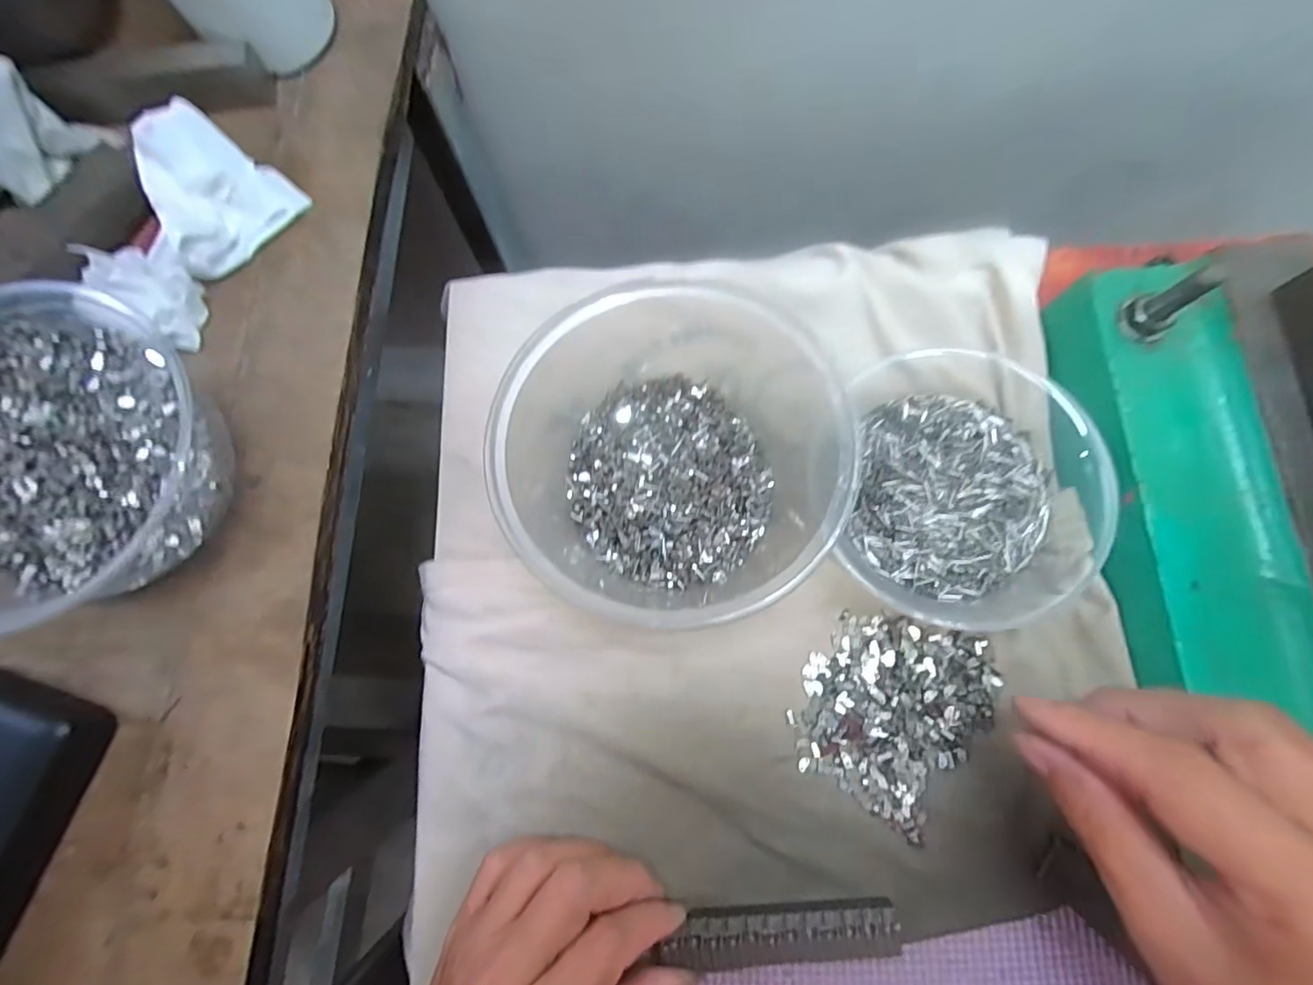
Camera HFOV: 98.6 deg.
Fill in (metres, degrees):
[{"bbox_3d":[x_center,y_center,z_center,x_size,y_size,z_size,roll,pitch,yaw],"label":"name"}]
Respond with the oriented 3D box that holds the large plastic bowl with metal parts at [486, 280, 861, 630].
[{"bbox_3d":[0.011,-0.023,0.259,0.148,0.093,0.151,0,77,2],"label":"large plastic bowl with metal parts"}]

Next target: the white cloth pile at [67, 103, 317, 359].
[{"bbox_3d":[-0.230,-0.128,0.273,0.056,0.038,0.103,27,80,8],"label":"white cloth pile"}]

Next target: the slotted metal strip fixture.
[{"bbox_3d":[0.050,0.182,0.235,0.097,0.009,0.019,-5,82,0],"label":"slotted metal strip fixture"}]

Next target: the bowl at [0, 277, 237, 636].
[{"bbox_3d":[-0.254,-0.014,0.242,0.136,0.063,0.126,-22,78,-3],"label":"bowl"}]

